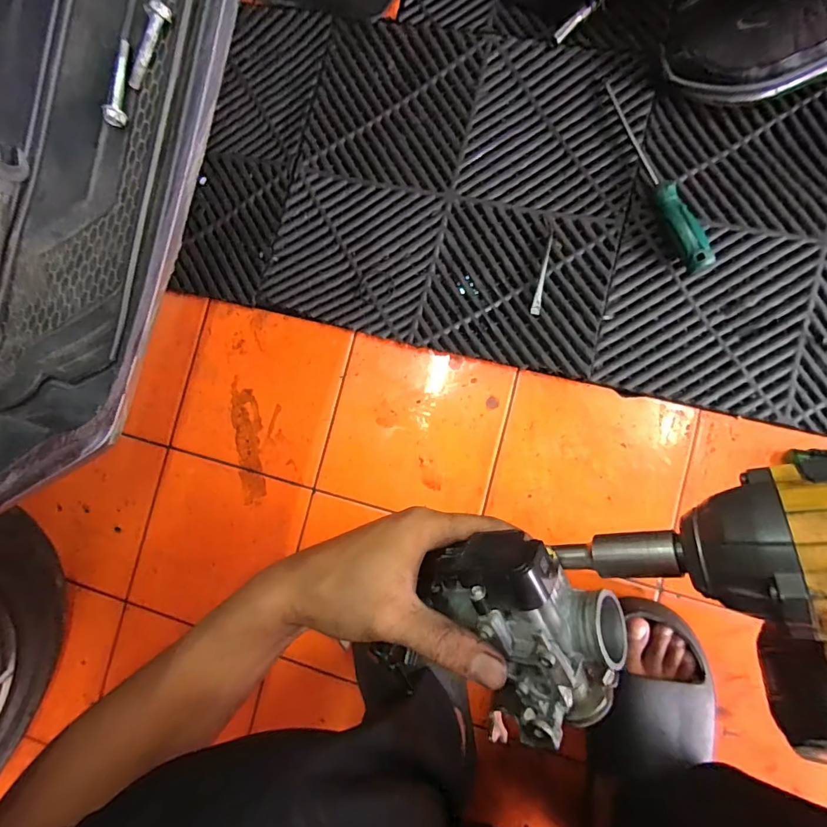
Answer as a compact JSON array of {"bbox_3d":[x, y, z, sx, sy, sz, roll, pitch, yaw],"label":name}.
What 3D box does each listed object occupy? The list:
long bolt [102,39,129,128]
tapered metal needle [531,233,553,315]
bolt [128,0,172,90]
[{"bbox_3d":[-0.171,-0.193,0.257,0.009,0.009,0.050,1,86,8],"label":"long bolt"},{"bbox_3d":[0.148,-0.160,0.509,0.009,0.005,0.096,10,87,9],"label":"tapered metal needle"},{"bbox_3d":[-0.151,-0.209,0.251,0.012,0.008,0.048,37,108,9],"label":"bolt"}]

